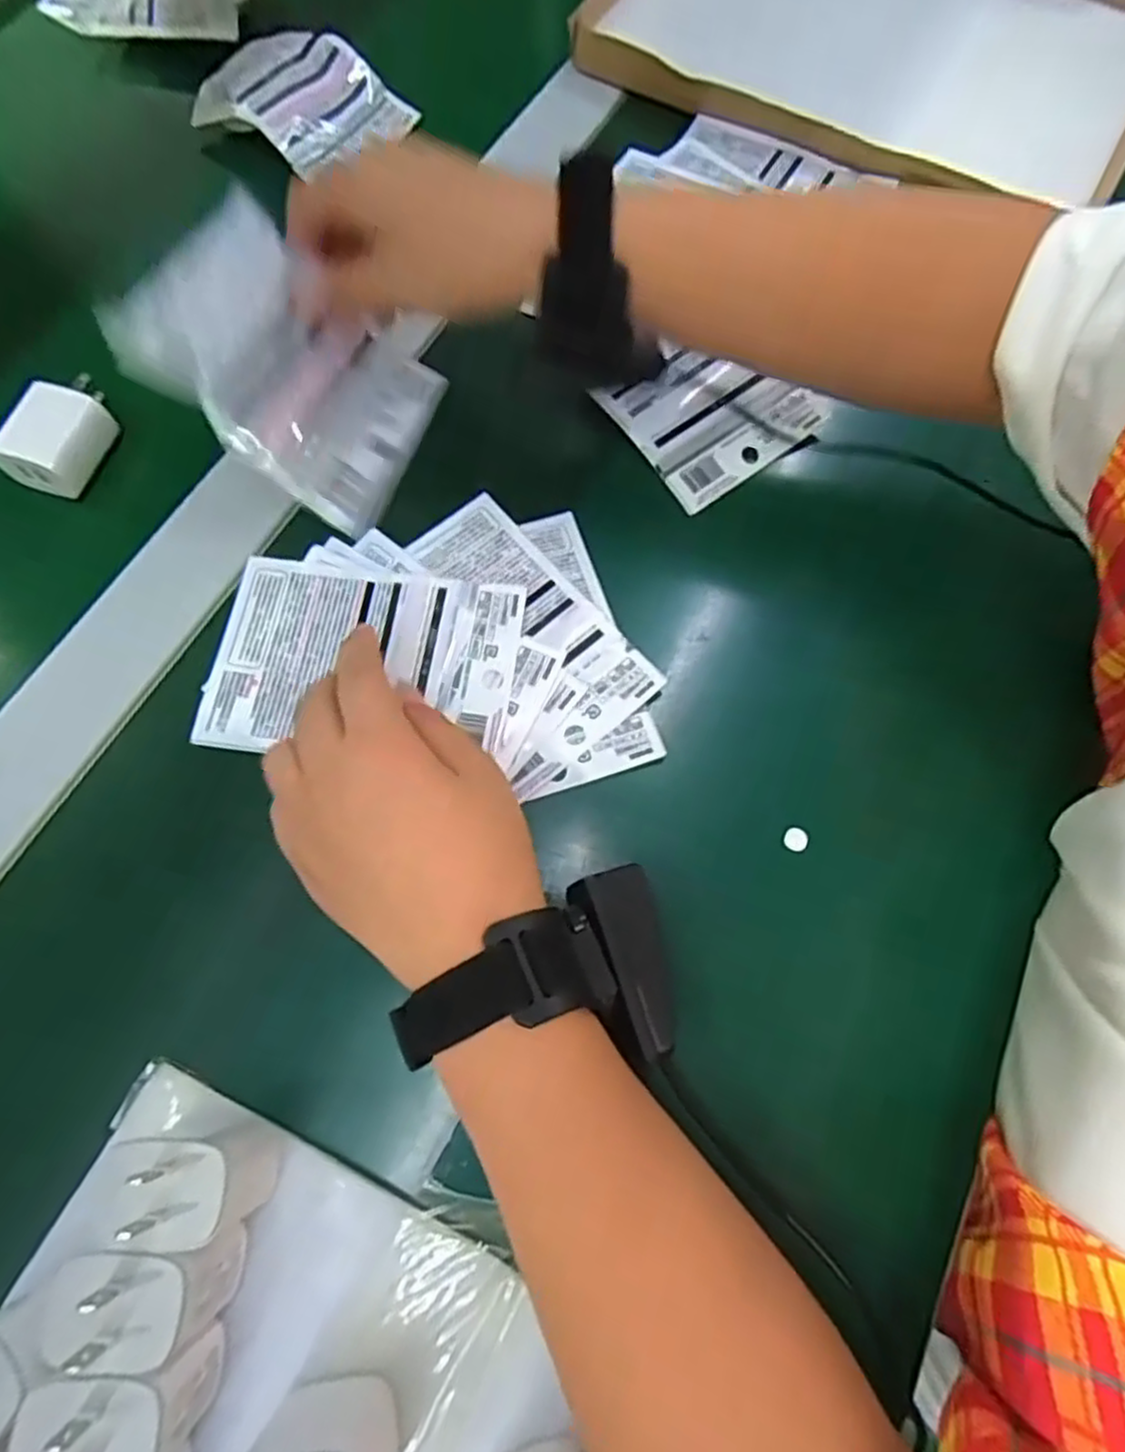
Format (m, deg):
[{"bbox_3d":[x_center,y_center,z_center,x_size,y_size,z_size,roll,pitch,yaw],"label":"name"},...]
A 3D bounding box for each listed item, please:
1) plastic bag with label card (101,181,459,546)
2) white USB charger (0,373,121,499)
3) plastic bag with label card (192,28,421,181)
[{"bbox_3d":[-0.127,-0.167,0.338,0.127,0.030,0.094,35,80,-34],"label":"plastic bag with label card"},{"bbox_3d":[-0.262,-0.151,0.377,0.038,0.025,0.055,17,71,5],"label":"white USB charger"},{"bbox_3d":[-0.171,-0.413,0.474,0.098,0.032,0.100,38,74,12],"label":"plastic bag with label card"}]

